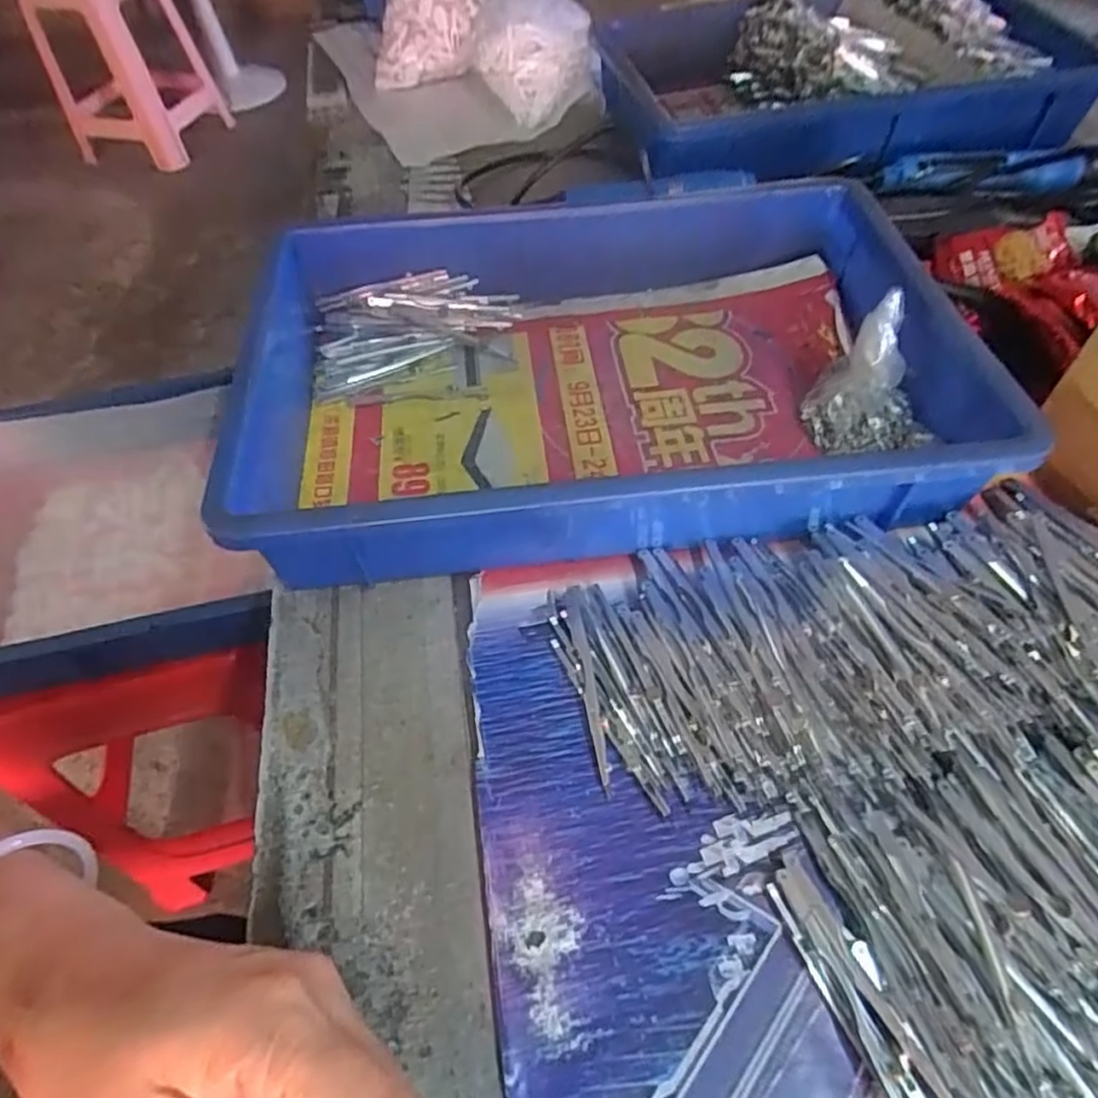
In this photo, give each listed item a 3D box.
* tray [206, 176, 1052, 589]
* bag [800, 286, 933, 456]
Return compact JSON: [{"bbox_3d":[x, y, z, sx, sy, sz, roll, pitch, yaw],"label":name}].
[{"bbox_3d":[0.028,-0.120,0.439,0.415,0.077,0.286,-7,55,-3],"label":"tray"},{"bbox_3d":[0.197,-0.105,0.423,0.060,0.073,0.072,-20,56,-12],"label":"bag"}]

